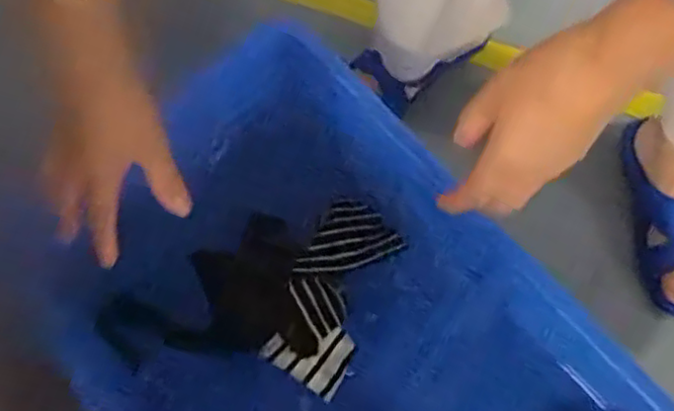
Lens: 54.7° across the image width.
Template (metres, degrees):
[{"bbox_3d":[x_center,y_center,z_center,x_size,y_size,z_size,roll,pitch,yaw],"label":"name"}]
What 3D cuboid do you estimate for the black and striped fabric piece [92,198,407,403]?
[{"bbox_3d":[-0.089,0.078,0.657,0.281,0.043,0.186,8,69,3],"label":"black and striped fabric piece"}]

